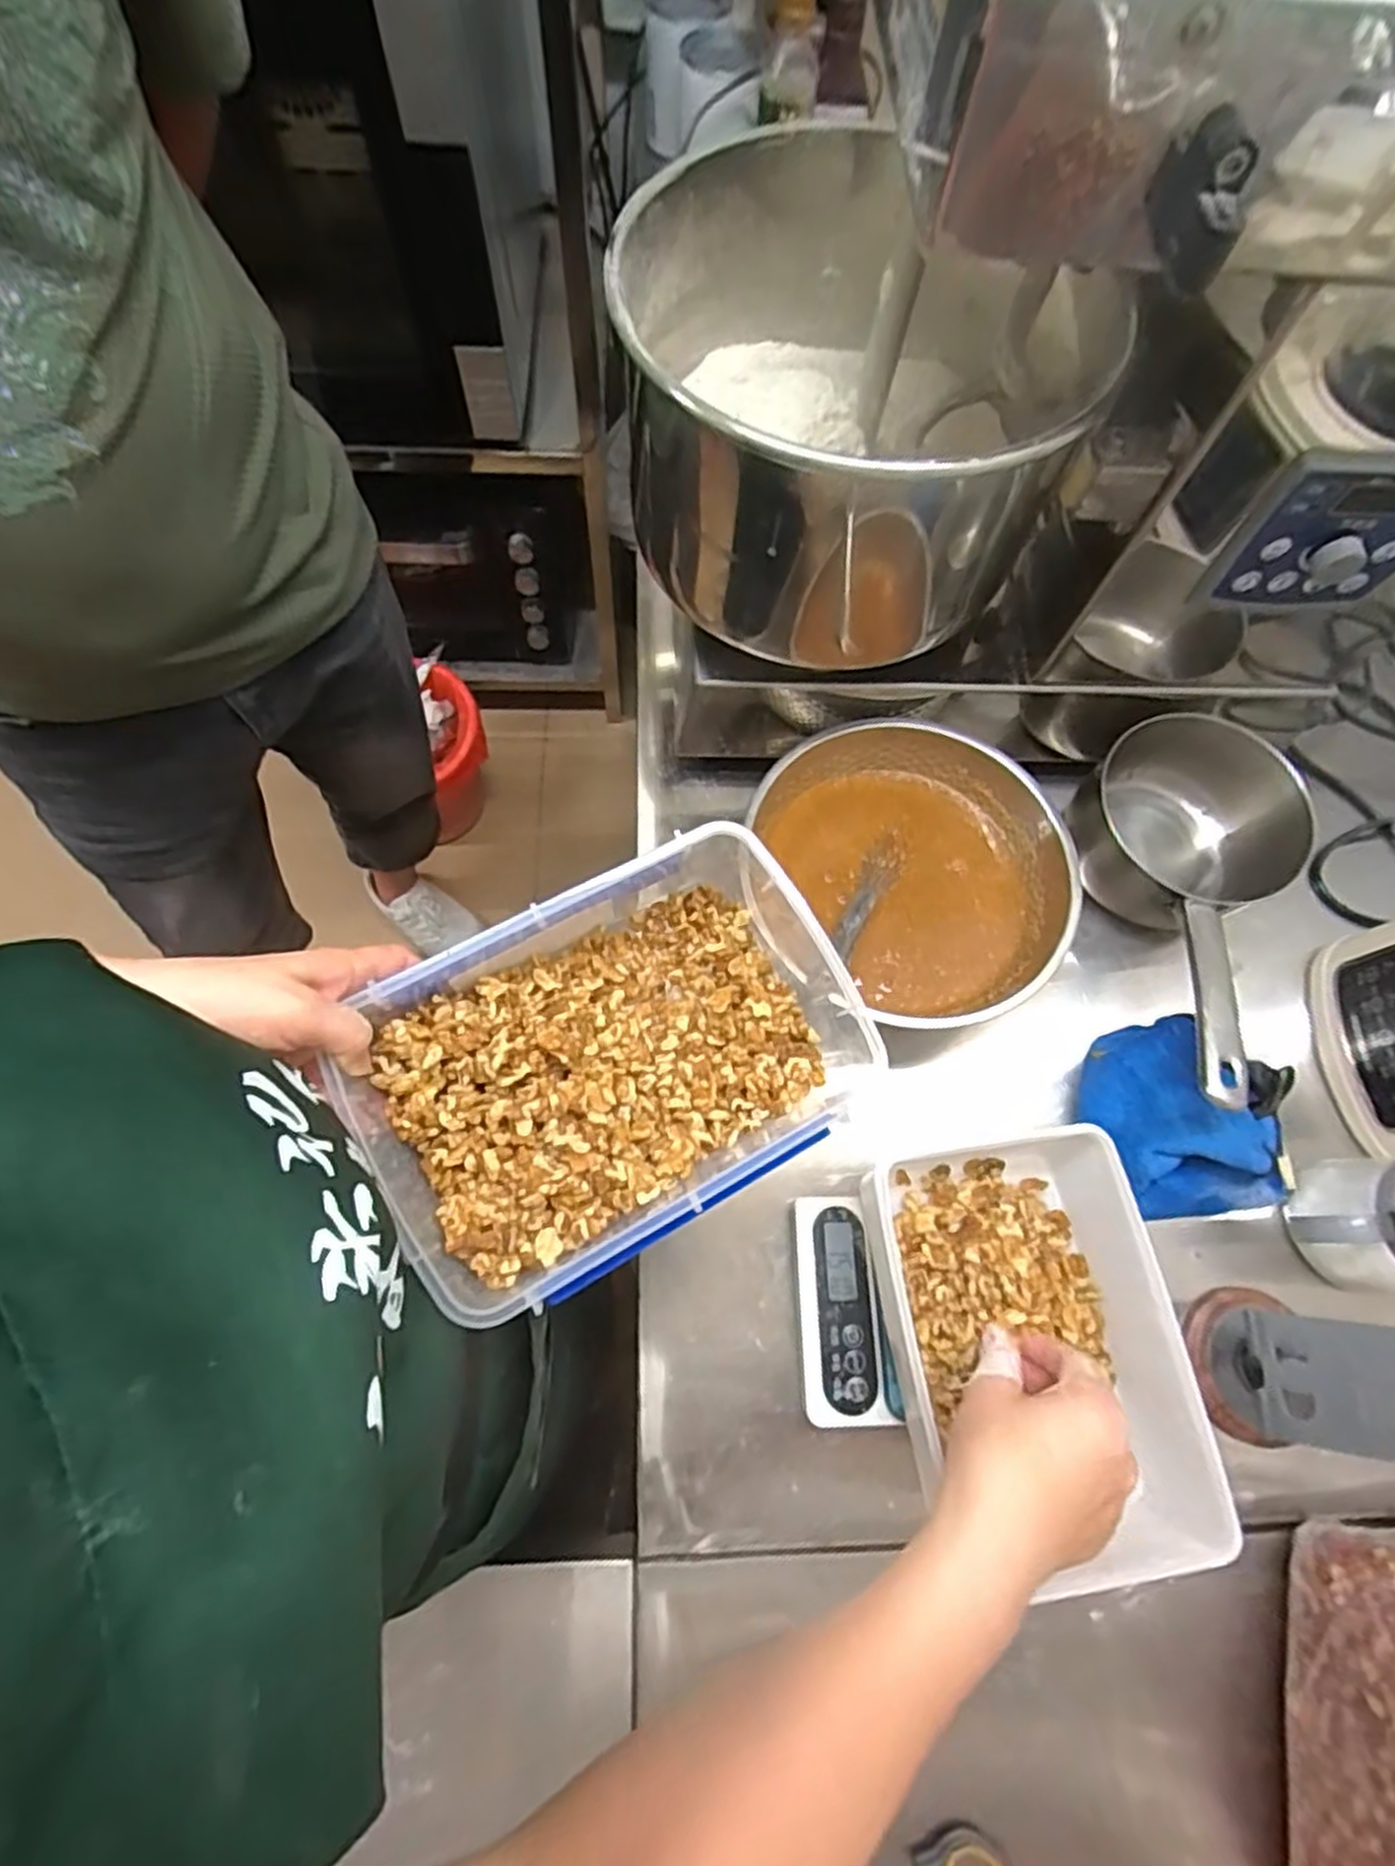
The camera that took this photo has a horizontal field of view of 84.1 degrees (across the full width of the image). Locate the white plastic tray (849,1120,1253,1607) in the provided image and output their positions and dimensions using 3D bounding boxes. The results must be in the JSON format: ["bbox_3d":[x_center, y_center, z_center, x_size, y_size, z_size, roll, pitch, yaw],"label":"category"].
[{"bbox_3d":[0.193,0.234,0.454,0.141,0.088,0.212,-8,70,-6],"label":"white plastic tray"}]

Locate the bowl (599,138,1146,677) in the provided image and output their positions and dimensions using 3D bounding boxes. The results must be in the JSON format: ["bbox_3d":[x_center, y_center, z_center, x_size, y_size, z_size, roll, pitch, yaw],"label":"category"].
[{"bbox_3d":[0.083,-0.326,0.496,0.265,0.170,0.282,-7,70,-5],"label":"bowl"}]

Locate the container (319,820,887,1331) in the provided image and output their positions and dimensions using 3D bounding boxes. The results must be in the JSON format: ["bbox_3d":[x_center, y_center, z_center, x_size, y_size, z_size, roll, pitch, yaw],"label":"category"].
[{"bbox_3d":[-0.041,0.067,0.418,0.261,0.079,0.169,-31,74,-13],"label":"container"}]

